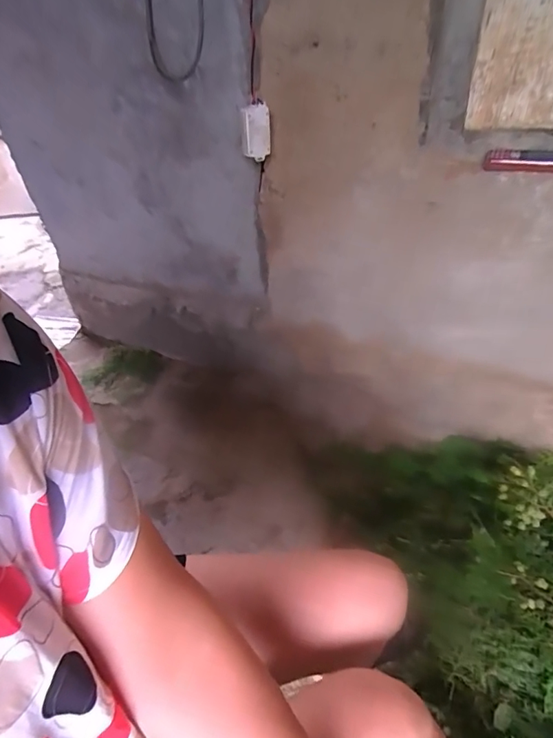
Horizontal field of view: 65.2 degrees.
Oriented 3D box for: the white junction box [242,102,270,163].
[{"bbox_3d":[-0.039,-0.462,0.848,0.055,0.094,0.031,-6,38,-2],"label":"white junction box"}]

